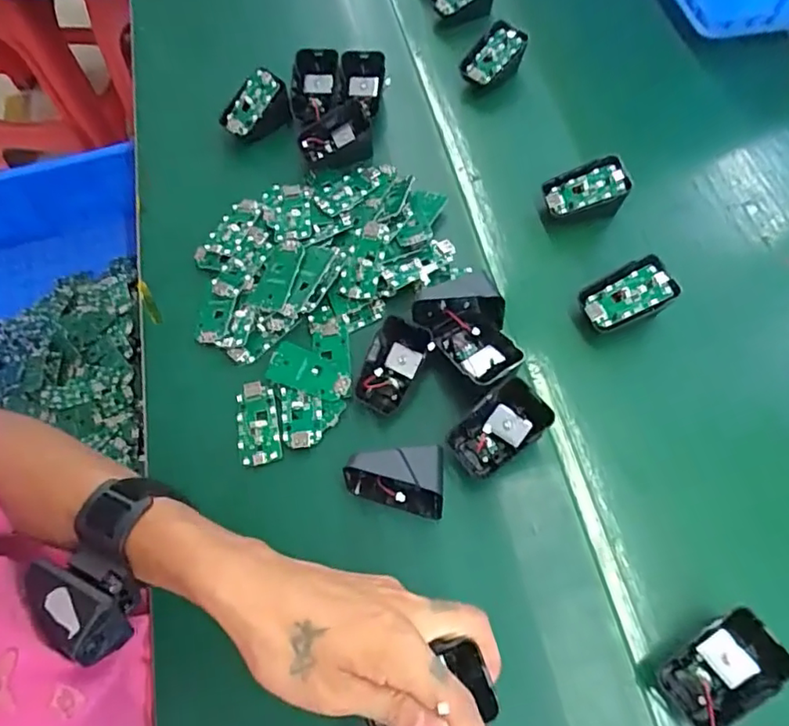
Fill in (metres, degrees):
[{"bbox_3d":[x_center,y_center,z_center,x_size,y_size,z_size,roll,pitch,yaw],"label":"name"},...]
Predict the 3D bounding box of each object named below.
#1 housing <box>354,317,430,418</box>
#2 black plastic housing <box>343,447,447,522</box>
[{"bbox_3d":[-0.001,0.002,0.416,0.047,0.039,0.065,24,67,14],"label":"housing"},{"bbox_3d":[0.000,0.080,0.389,0.066,0.038,0.042,2,63,4],"label":"black plastic housing"}]

